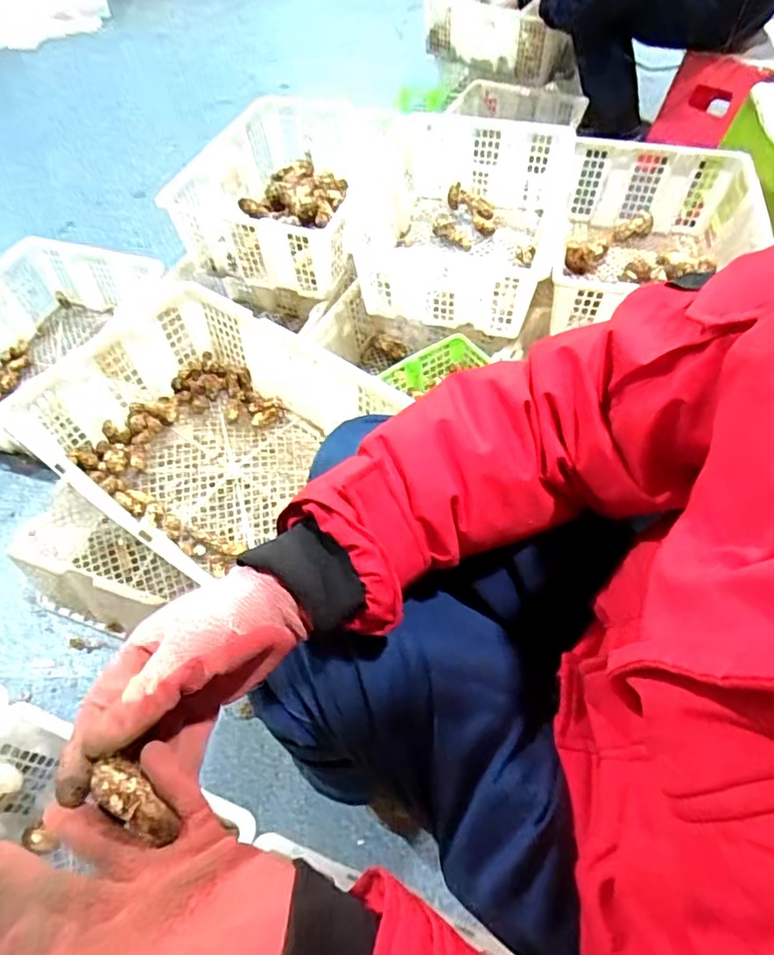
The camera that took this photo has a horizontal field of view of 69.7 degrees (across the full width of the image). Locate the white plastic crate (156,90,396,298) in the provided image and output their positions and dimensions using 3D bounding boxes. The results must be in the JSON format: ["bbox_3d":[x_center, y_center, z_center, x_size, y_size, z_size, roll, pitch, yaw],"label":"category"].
[{"bbox_3d":[-0.205,-0.629,1.202,0.339,0.190,0.514,9,56,7],"label":"white plastic crate"}]

